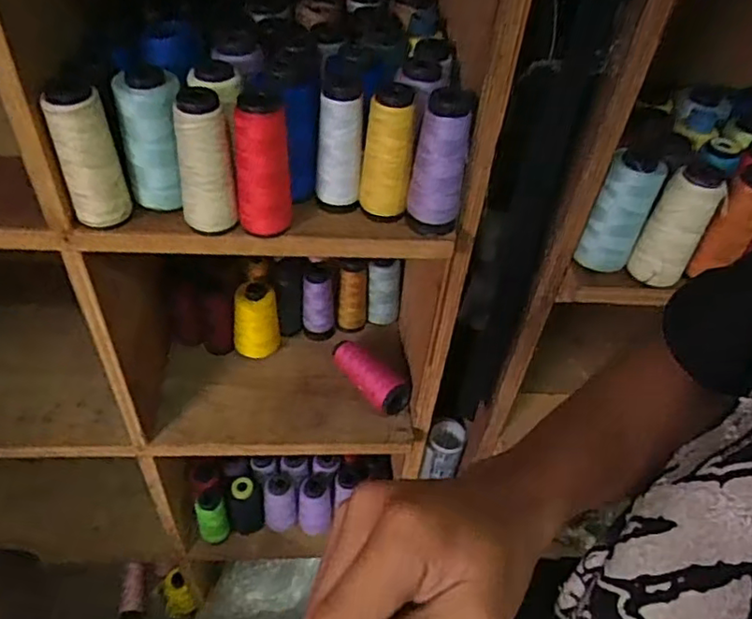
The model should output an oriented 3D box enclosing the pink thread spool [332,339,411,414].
[{"bbox_3d":[-0.011,0.081,0.794,0.041,0.044,0.123,-30,55,-31],"label":"pink thread spool"}]

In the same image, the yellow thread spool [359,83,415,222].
[{"bbox_3d":[0.009,-0.128,0.509,0.037,0.106,0.037,2,45,-5],"label":"yellow thread spool"}]

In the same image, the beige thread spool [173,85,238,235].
[{"bbox_3d":[-0.132,-0.113,0.472,0.039,0.108,0.032,-7,46,-14],"label":"beige thread spool"}]

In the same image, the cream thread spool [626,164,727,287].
[{"bbox_3d":[0.268,-0.074,0.544,0.045,0.101,0.045,4,45,-3],"label":"cream thread spool"}]

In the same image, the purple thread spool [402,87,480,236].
[{"bbox_3d":[0.052,-0.118,0.500,0.044,0.117,0.034,11,45,4],"label":"purple thread spool"}]

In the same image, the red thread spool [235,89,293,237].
[{"bbox_3d":[-0.089,-0.112,0.481,0.043,0.110,0.036,-6,46,-13],"label":"red thread spool"}]

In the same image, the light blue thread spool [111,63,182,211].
[{"bbox_3d":[-0.177,-0.134,0.487,0.047,0.106,0.040,-7,46,-14],"label":"light blue thread spool"}]

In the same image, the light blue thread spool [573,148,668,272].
[{"bbox_3d":[0.218,-0.086,0.548,0.045,0.103,0.041,23,47,16],"label":"light blue thread spool"}]

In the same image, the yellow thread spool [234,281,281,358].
[{"bbox_3d":[-0.161,0.011,0.810,0.057,0.093,0.058,4,45,-3],"label":"yellow thread spool"}]

